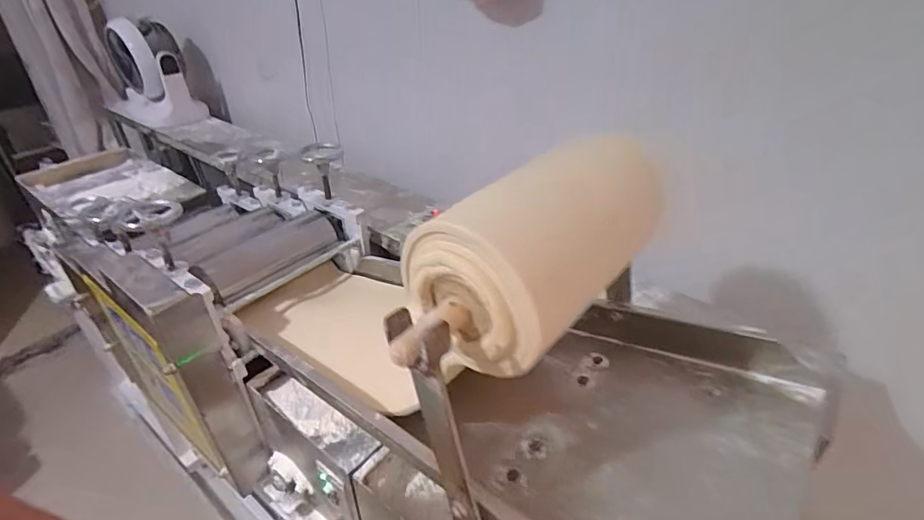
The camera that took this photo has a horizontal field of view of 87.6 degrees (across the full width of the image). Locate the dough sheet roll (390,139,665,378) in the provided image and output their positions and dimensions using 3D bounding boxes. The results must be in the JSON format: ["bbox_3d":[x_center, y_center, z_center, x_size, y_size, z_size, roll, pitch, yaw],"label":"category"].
[{"bbox_3d":[0.067,-0.017,0.418,0.114,0.118,0.232,25,42,31],"label":"dough sheet roll"}]

